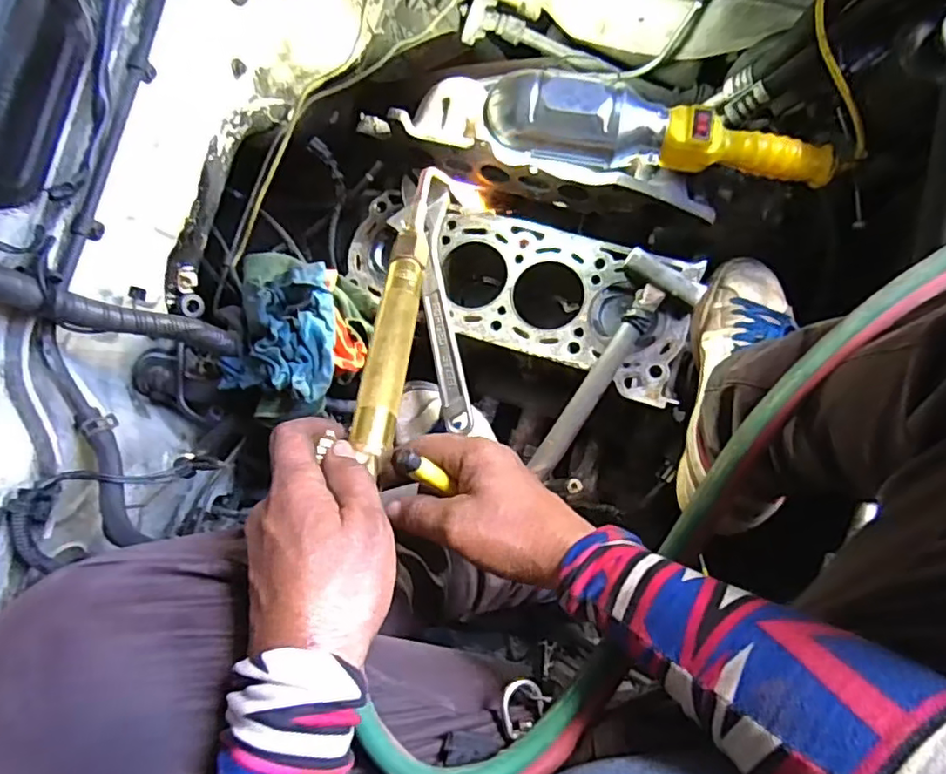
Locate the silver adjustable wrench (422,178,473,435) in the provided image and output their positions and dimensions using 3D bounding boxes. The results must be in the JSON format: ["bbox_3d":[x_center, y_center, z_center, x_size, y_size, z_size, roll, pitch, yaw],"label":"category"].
[{"bbox_3d":[-0.032,-0.086,0.632,0.036,0.022,0.263,-7,86,8],"label":"silver adjustable wrench"}]

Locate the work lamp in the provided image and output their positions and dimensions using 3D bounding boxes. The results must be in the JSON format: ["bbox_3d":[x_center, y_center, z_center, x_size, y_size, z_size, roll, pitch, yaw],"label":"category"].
[{"bbox_3d":[0.164,-0.223,0.534,0.312,0.064,0.082,15,90,9],"label":"work lamp"}]

